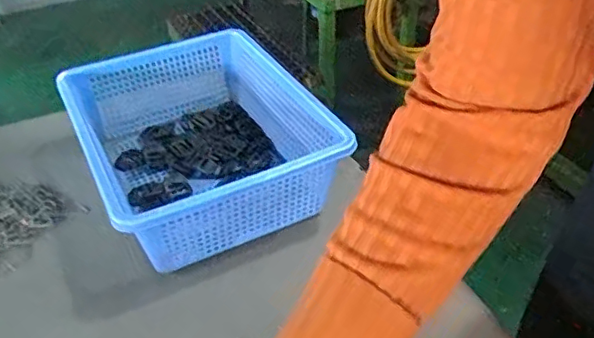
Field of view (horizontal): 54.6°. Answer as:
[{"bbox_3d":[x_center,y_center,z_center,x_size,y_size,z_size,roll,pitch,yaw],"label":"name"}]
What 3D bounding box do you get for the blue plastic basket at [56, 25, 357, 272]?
[{"bbox_3d":[-0.113,-0.037,0.642,0.227,0.099,0.295,-19,41,-20],"label":"blue plastic basket"}]

